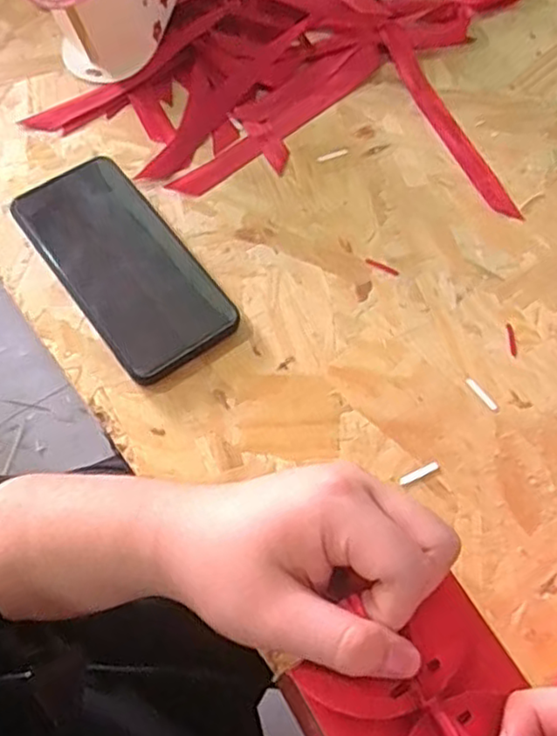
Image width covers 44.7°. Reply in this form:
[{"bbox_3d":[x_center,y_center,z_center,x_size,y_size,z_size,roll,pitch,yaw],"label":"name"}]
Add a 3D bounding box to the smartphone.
[{"bbox_3d":[-0.099,-0.068,0.436,0.079,0.018,0.159,-35,69,-17],"label":"smartphone"}]

